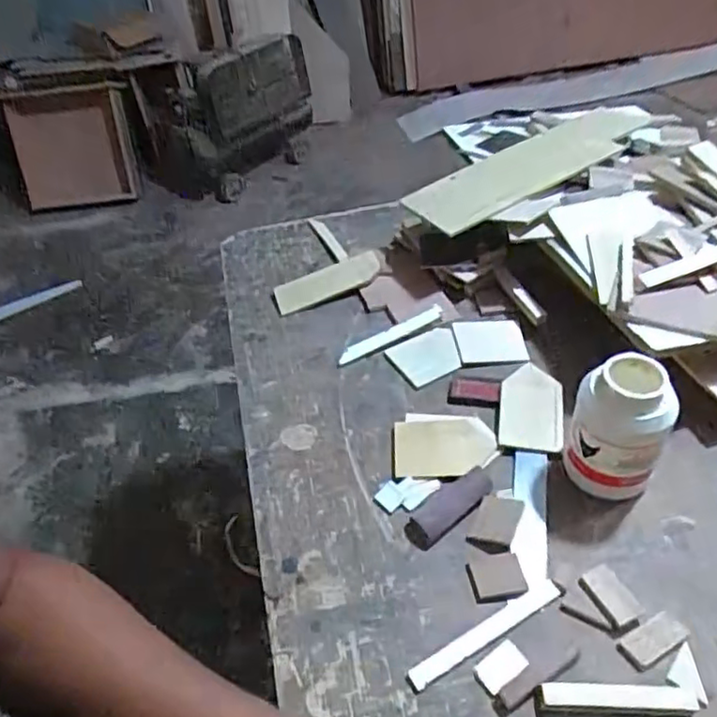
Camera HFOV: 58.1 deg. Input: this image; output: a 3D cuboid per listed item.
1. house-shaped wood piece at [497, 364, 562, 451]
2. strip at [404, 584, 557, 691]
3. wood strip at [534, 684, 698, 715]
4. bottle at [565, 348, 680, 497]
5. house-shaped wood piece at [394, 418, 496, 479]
[{"bbox_3d":[0.221,0.059,0.827,0.076,0.015,0.137,5,46,11],"label":"house-shaped wood piece"},{"bbox_3d":[0.125,0.270,0.635,0.176,0.007,0.021,-24,47,-17],"label":"strip"},{"bbox_3d":[0.230,0.304,0.577,0.138,0.013,0.022,-1,45,5],"label":"wood strip"},{"bbox_3d":[0.275,0.077,0.689,0.091,0.153,0.075,-4,44,3],"label":"bottle"},{"bbox_3d":[0.105,0.108,0.794,0.121,0.007,0.089,-2,45,5],"label":"house-shaped wood piece"}]

